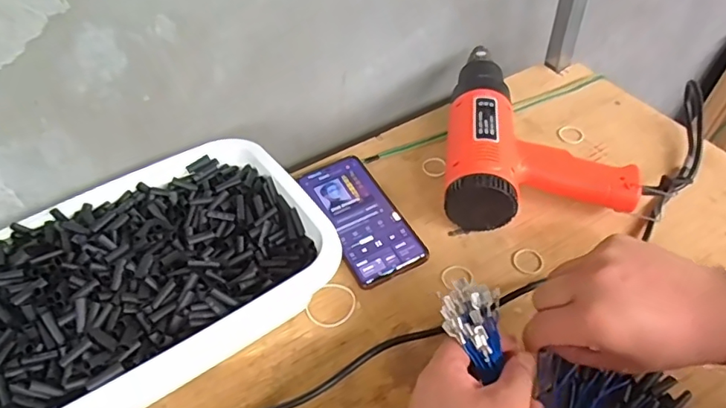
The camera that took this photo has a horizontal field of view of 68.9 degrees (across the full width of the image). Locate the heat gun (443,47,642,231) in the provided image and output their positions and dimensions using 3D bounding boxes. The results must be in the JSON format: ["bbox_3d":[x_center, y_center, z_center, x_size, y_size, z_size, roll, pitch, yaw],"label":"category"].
[{"bbox_3d":[0.192,-0.085,0.591,0.185,0.072,0.268,5,48,9],"label":"heat gun"}]

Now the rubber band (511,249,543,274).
[{"bbox_3d":[0.160,0.054,0.514,0.028,0.004,0.030,-2,47,3],"label":"rubber band"}]

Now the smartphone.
[{"bbox_3d":[-0.003,0.012,0.558,0.076,0.016,0.162,-23,50,-16],"label":"smartphone"}]

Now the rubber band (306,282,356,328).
[{"bbox_3d":[-0.028,0.094,0.492,0.040,0.005,0.046,26,55,26],"label":"rubber band"}]

